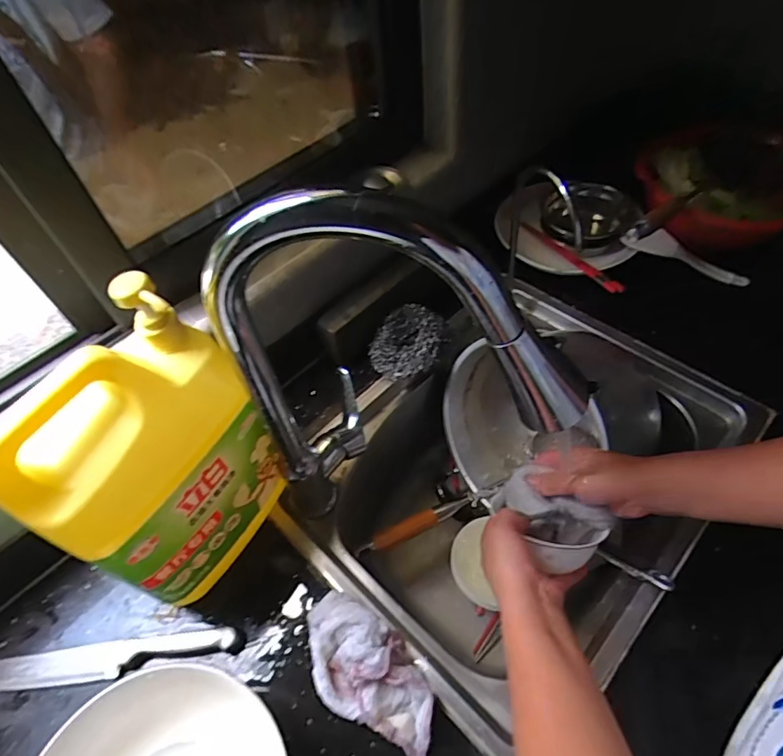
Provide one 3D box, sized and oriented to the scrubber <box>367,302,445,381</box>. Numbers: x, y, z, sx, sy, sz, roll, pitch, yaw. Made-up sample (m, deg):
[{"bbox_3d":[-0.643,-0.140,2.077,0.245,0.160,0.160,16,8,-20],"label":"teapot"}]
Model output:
[{"bbox_3d":[0.024,-0.048,0.663,0.078,0.041,0.099,30,62,25],"label":"scrubber"}]

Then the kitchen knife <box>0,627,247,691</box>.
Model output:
[{"bbox_3d":[-0.287,0.274,0.481,0.288,0.010,0.033,-8,53,0],"label":"kitchen knife"}]

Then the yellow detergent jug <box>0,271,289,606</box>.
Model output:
[{"bbox_3d":[-0.190,0.070,0.426,0.085,0.245,0.182,19,57,19],"label":"yellow detergent jug"}]

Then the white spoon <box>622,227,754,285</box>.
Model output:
[{"bbox_3d":[0.414,-0.167,0.694,0.171,0.039,0.022,22,57,0],"label":"white spoon"}]

